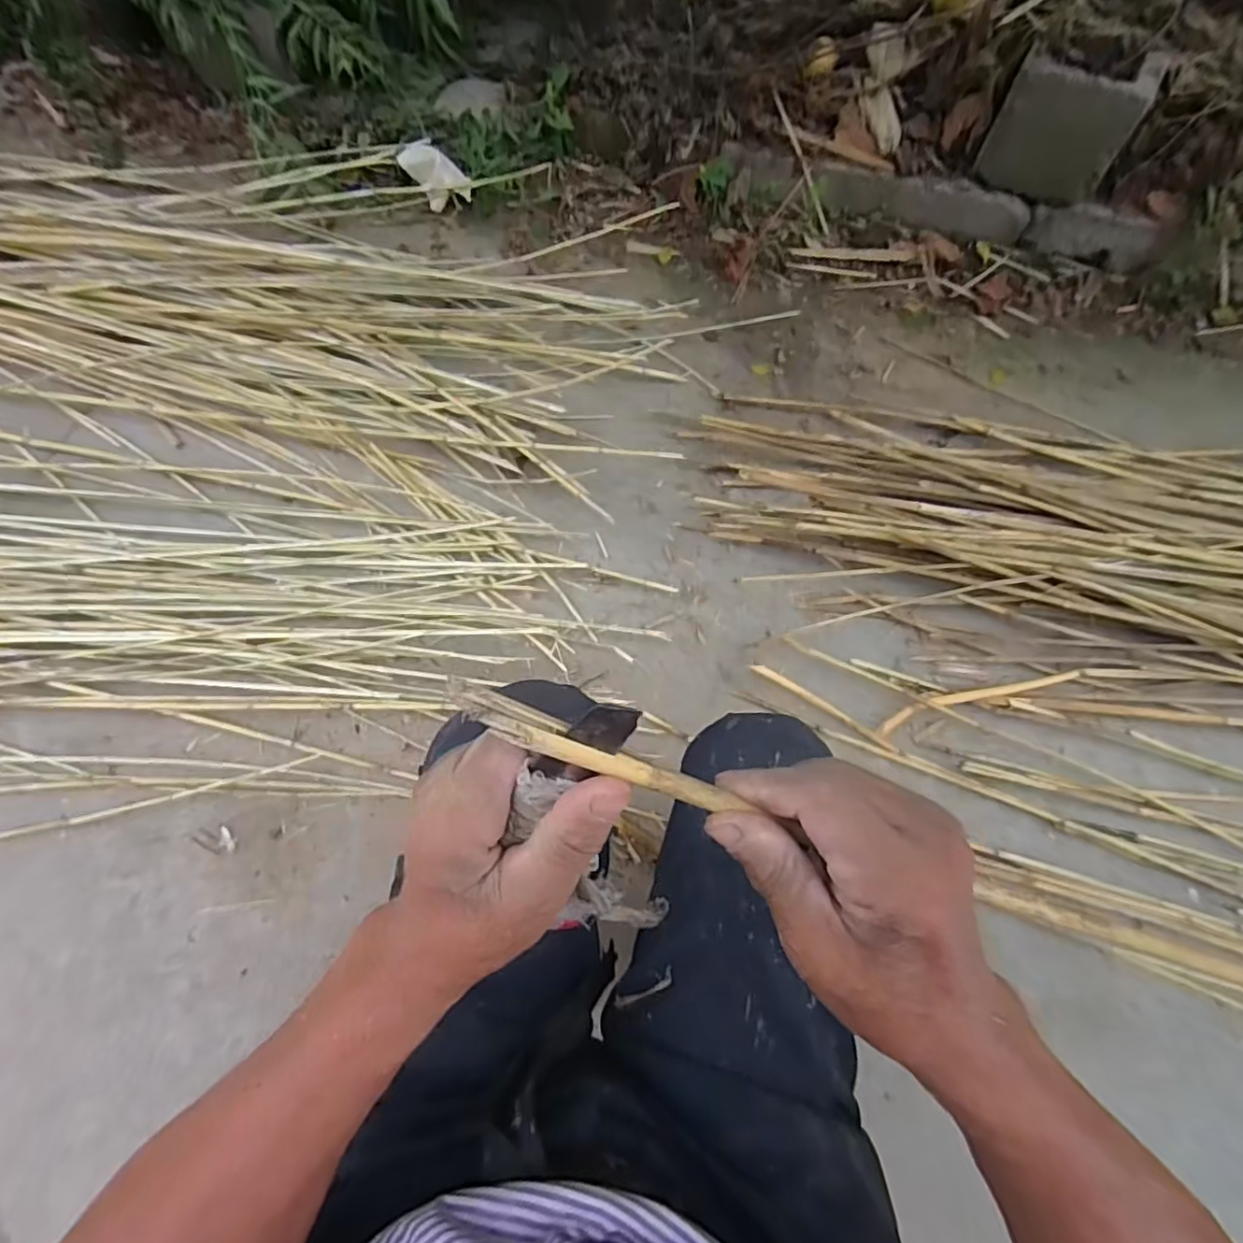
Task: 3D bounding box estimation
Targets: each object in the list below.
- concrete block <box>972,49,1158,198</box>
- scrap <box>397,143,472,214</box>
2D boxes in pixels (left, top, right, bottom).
[{"bbox_3d":[0.805,-0.900,1.161,0.226,0.182,0.067,26,70,8],"label":"concrete block"},{"bbox_3d":[-0.359,-0.873,1.242,0.161,0.064,0.084,32,71,10],"label":"scrap"}]

